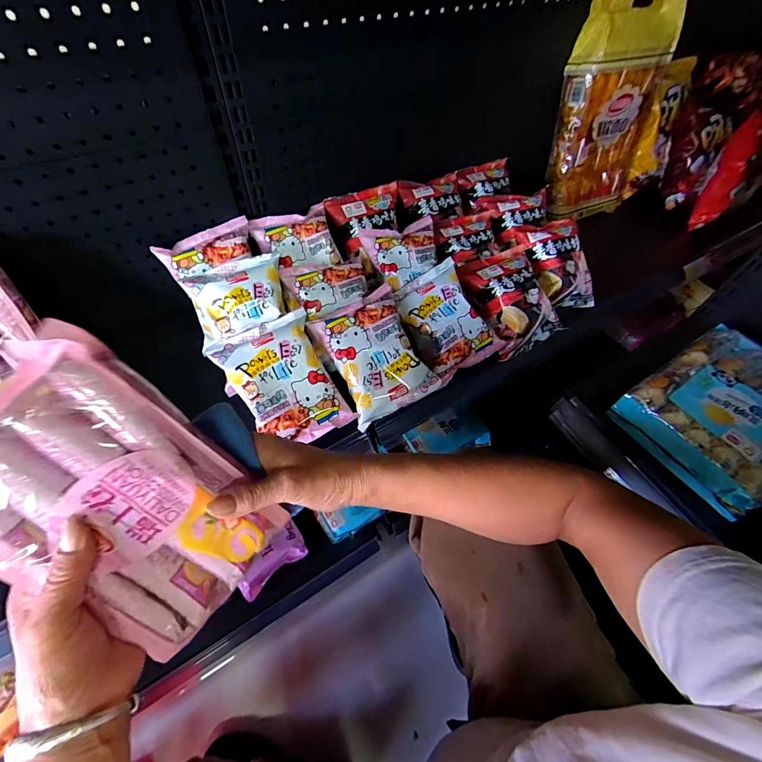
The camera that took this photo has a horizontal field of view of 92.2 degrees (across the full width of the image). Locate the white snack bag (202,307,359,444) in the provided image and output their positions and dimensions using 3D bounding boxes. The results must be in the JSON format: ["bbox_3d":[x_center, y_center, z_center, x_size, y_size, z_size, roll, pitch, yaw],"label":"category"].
[{"bbox_3d":[-0.132,0.002,0.490,0.133,0.045,0.175,-27,85,-20],"label":"white snack bag"}]

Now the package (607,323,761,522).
[{"bbox_3d":[0.500,0.035,0.526,0.276,0.058,0.185,-27,62,-20],"label":"package"}]

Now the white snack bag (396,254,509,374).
[{"bbox_3d":[0.100,-0.096,0.568,0.119,0.067,0.152,-31,66,-3],"label":"white snack bag"}]

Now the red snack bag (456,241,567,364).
[{"bbox_3d":[0.215,-0.134,0.594,0.128,0.058,0.167,-25,78,-4],"label":"red snack bag"}]

